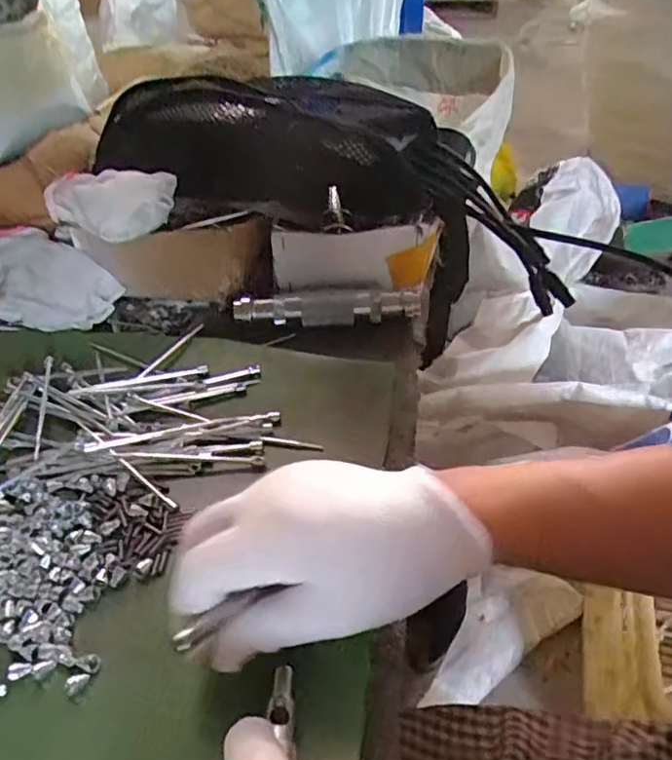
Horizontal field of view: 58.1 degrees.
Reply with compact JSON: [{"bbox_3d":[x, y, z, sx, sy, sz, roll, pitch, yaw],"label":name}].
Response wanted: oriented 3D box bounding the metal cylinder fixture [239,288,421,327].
[{"bbox_3d":[-0.006,-0.055,0.469,0.140,0.028,0.021,-4,41,-4],"label":"metal cylinder fixture"}]

